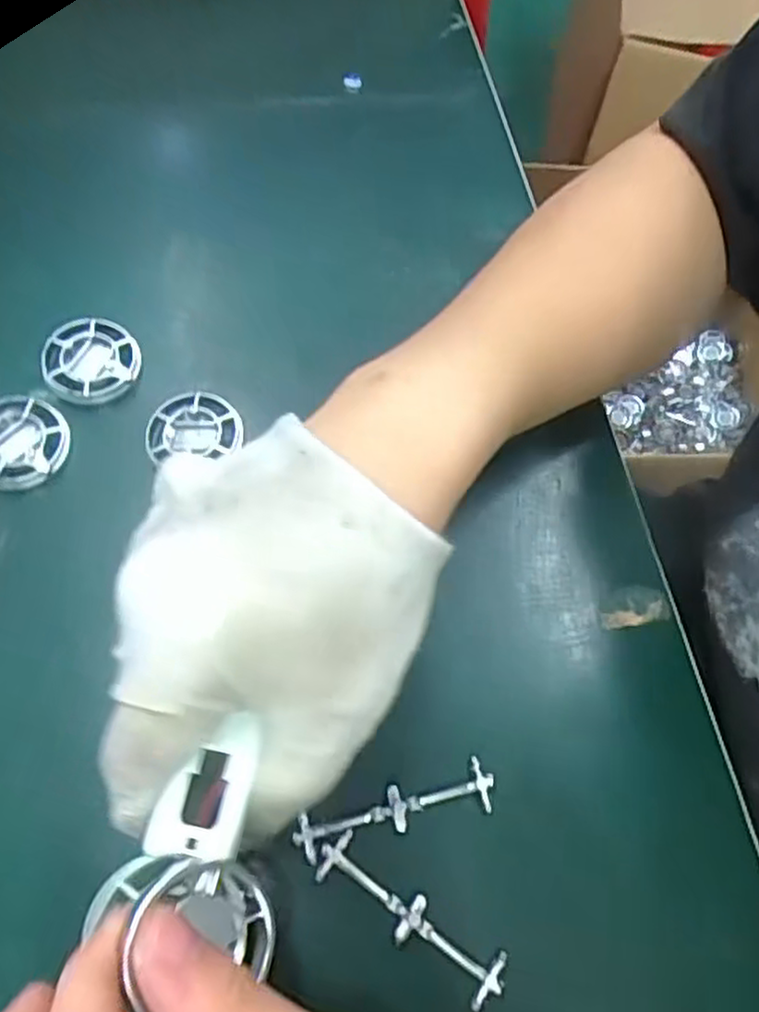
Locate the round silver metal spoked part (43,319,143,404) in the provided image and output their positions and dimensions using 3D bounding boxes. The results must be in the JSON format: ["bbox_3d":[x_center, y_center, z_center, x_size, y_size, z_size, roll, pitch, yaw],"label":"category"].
[{"bbox_3d":[-0.124,-0.063,0.314,0.039,0.006,0.039,2,67,-4],"label":"round silver metal spoked part"}]

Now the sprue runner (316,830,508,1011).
[{"bbox_3d":[0.010,0.137,0.245,0.071,0.005,0.017,35,69,10],"label":"sprue runner"}]

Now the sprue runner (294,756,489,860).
[{"bbox_3d":[0.006,0.107,0.259,0.072,0.004,0.016,-14,69,-11],"label":"sprue runner"}]

